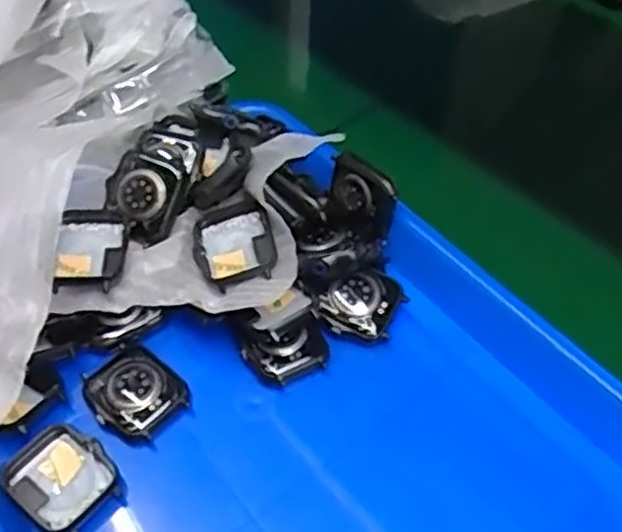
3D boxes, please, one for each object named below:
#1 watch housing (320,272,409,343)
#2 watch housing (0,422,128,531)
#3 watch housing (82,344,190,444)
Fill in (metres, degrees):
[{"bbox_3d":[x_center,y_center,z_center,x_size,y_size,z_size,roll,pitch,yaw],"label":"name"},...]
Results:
[{"bbox_3d":[0.025,0.017,0.361,0.037,0.013,0.037,1,77,-5],"label":"watch housing"},{"bbox_3d":[-0.106,0.091,0.311,0.047,0.008,0.037,36,59,27],"label":"watch housing"},{"bbox_3d":[-0.082,0.058,0.339,0.043,0.010,0.037,36,59,27],"label":"watch housing"}]

